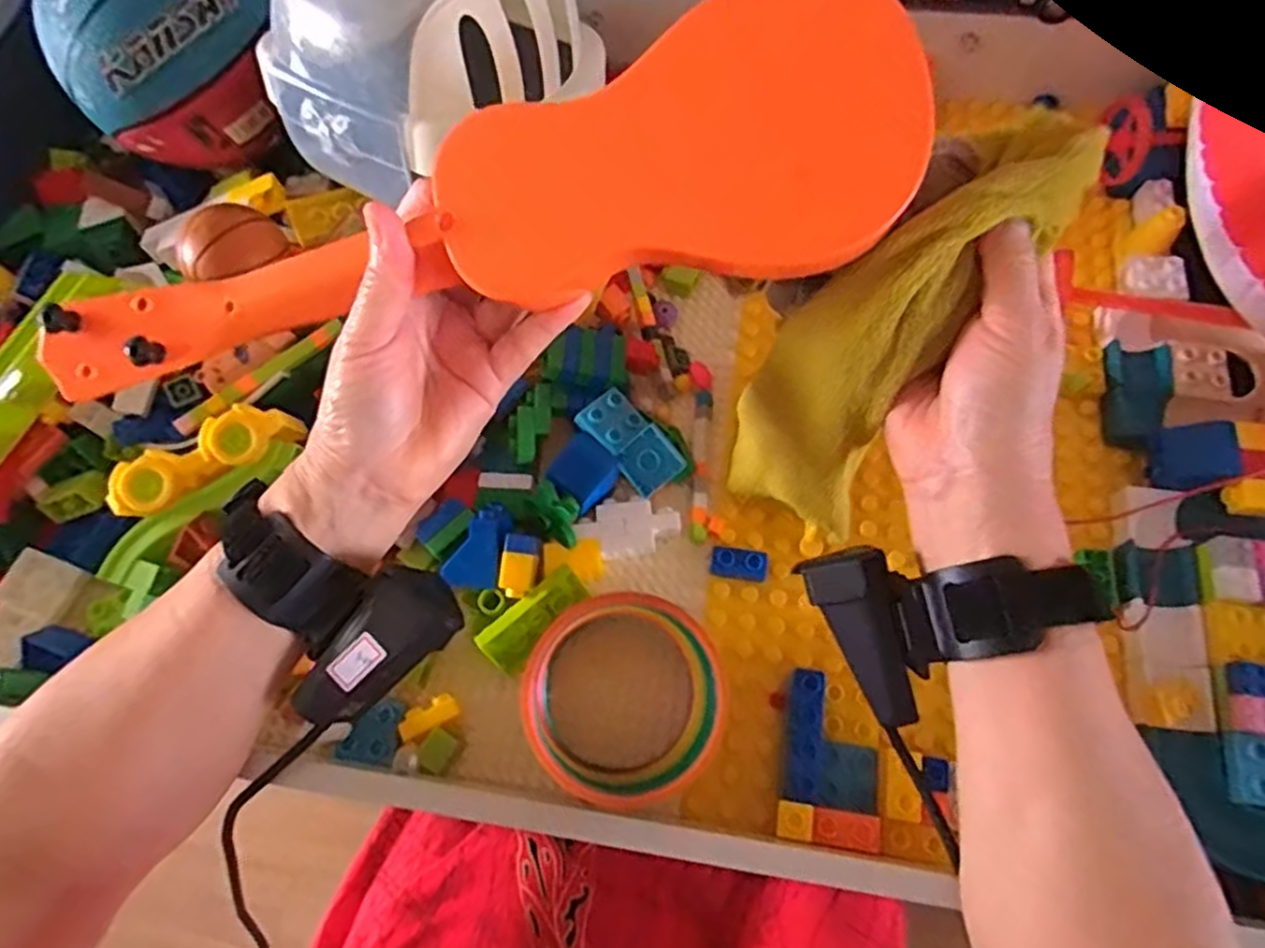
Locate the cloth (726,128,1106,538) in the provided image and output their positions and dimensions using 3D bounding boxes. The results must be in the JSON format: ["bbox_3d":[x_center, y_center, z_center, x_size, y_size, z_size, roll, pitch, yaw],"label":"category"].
[{"bbox_3d":[0.109,-0.048,0.331,0.074,0.215,0.070,-26,66,-41],"label":"cloth"}]

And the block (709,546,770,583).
[{"bbox_3d":[0.061,0.051,0.414,0.033,0.011,0.016,12,69,6],"label":"block"}]

